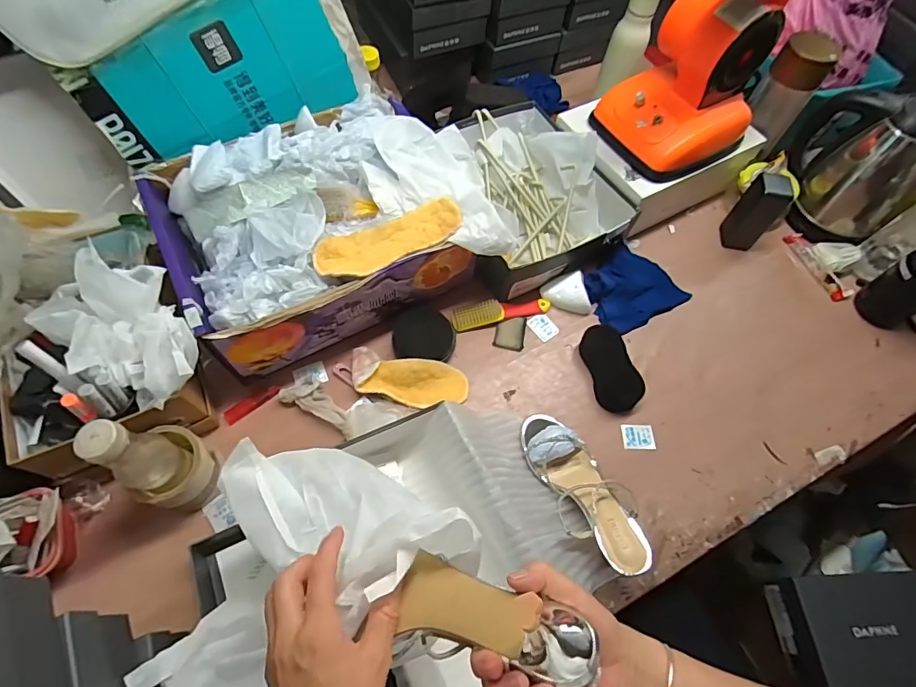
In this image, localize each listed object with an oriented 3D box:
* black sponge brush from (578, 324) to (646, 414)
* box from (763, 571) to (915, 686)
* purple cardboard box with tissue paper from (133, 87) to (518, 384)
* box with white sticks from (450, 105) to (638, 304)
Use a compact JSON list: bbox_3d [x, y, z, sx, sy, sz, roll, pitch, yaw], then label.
[{"bbox_3d":[0.228,0.035,0.706,0.056,0.038,0.124,-12,64,-10],"label":"black sponge brush"},{"bbox_3d":[0.690,0.459,0.766,0.297,0.099,0.164,0,63,-4],"label":"box"},{"bbox_3d":[-0.189,-0.178,0.690,0.412,0.170,0.328,-25,67,-15],"label":"purple cardboard box with tissue paper"},{"bbox_3d":[0.115,-0.266,0.803,0.249,0.099,0.334,-20,66,-14],"label":"box with white sticks"}]

